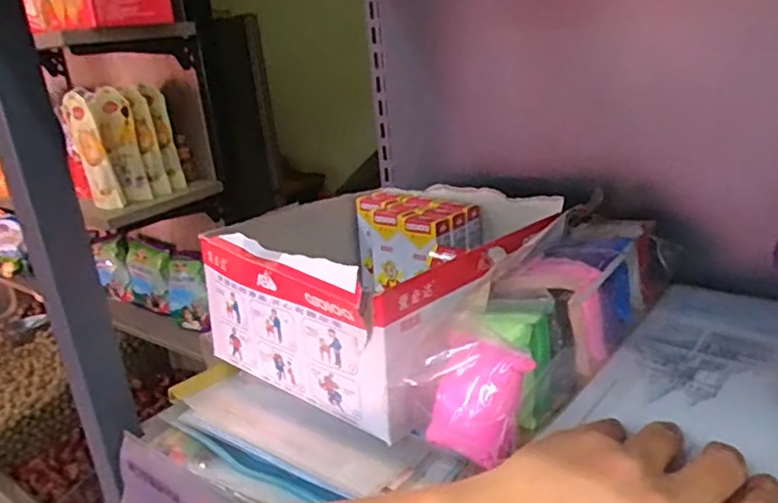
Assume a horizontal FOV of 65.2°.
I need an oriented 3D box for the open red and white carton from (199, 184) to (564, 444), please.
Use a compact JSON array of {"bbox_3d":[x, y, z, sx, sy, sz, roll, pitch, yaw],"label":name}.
[{"bbox_3d":[-0.009,0.013,0.482,0.203,0.100,0.240,11,26,37],"label":"open red and white carton"}]

